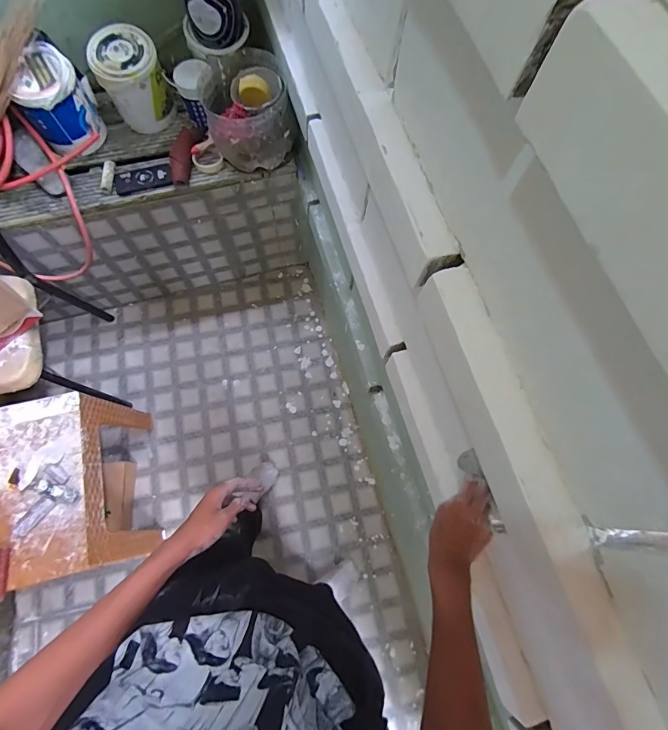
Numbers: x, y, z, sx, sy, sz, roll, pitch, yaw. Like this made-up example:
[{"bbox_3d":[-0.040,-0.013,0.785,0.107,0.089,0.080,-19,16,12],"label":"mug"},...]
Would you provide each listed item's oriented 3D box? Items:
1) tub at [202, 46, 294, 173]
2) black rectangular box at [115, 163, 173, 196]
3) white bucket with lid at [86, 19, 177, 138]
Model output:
[{"bbox_3d":[-0.245,-0.718,1.109,0.225,0.199,0.234,1,71,-2],"label":"tub"},{"bbox_3d":[-0.571,-0.558,1.163,0.160,0.029,0.065,-16,72,-8],"label":"black rectangular box"},{"bbox_3d":[-0.585,-0.816,1.143,0.169,0.228,0.168,1,71,-2],"label":"white bucket with lid"}]

